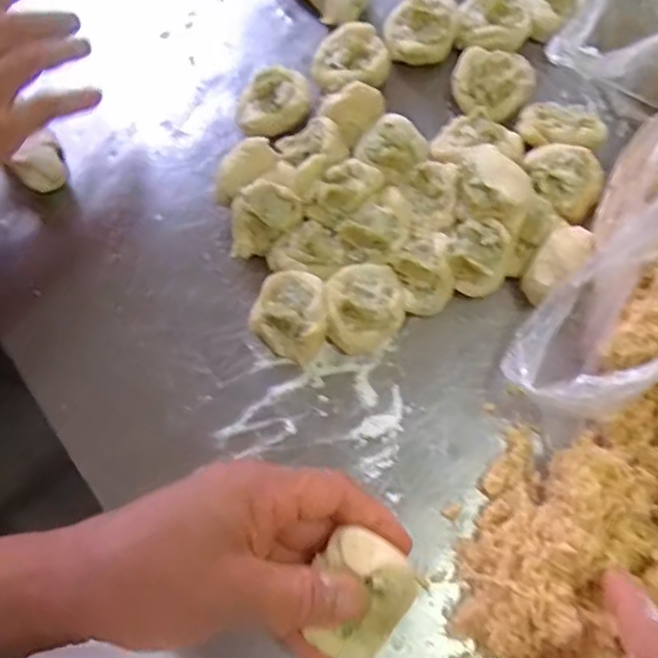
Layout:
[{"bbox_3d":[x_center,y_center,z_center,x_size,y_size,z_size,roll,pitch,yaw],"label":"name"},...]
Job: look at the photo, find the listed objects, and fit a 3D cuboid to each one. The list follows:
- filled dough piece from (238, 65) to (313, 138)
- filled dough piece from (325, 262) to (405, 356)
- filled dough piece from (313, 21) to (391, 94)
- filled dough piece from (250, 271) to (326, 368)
[{"bbox_3d":[-0.036,-0.149,0.430,0.048,0.019,0.037,-12,71,-2],"label":"filled dough piece"},{"bbox_3d":[0.022,-0.013,0.391,0.046,0.029,0.048,-1,71,2],"label":"filled dough piece"},{"bbox_3d":[0.016,-0.182,0.446,0.048,0.029,0.048,7,72,4],"label":"filled dough piece"},{"bbox_3d":[-0.022,-0.008,0.391,0.045,0.031,0.044,-1,71,2],"label":"filled dough piece"}]

